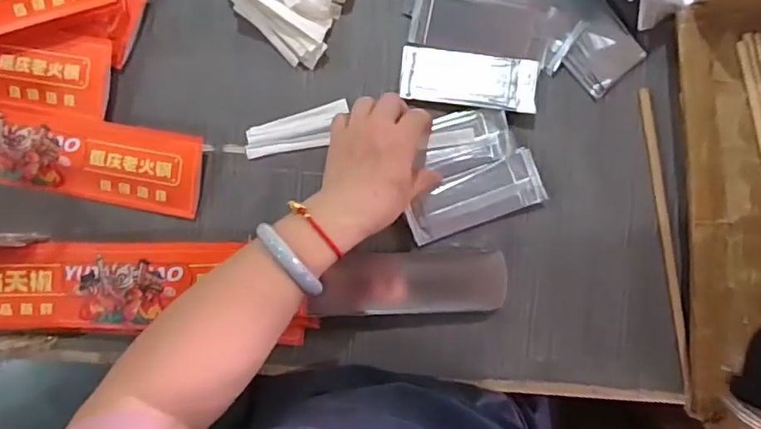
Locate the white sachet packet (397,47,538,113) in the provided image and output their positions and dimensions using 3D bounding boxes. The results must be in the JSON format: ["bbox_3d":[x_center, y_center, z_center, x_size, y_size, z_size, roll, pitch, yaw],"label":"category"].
[{"bbox_3d":[0.080,-0.122,0.477,0.120,0.014,0.048,7,96,1],"label":"white sachet packet"}]

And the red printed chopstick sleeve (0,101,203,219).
[{"bbox_3d":[-0.327,-0.061,0.487,0.327,0.014,0.076,11,96,0],"label":"red printed chopstick sleeve"}]

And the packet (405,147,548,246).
[{"bbox_3d":[0.085,-0.016,0.484,0.123,0.007,0.051,-20,95,3],"label":"packet"}]

